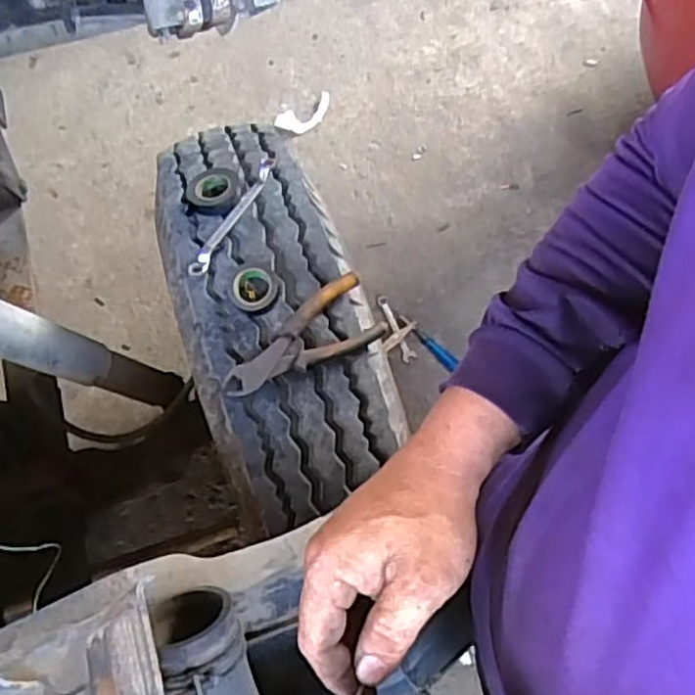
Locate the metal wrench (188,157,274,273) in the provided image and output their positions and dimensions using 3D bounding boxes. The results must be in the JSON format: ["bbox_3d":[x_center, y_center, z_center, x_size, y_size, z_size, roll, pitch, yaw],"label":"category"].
[{"bbox_3d":[-0.120,-0.145,0.740,0.024,0.025,0.166,23,66,14],"label":"metal wrench"}]

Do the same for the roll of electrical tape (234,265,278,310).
[{"bbox_3d":[-0.092,-0.059,0.699,0.041,0.017,0.050,-8,62,-1],"label":"roll of electrical tape"}]

